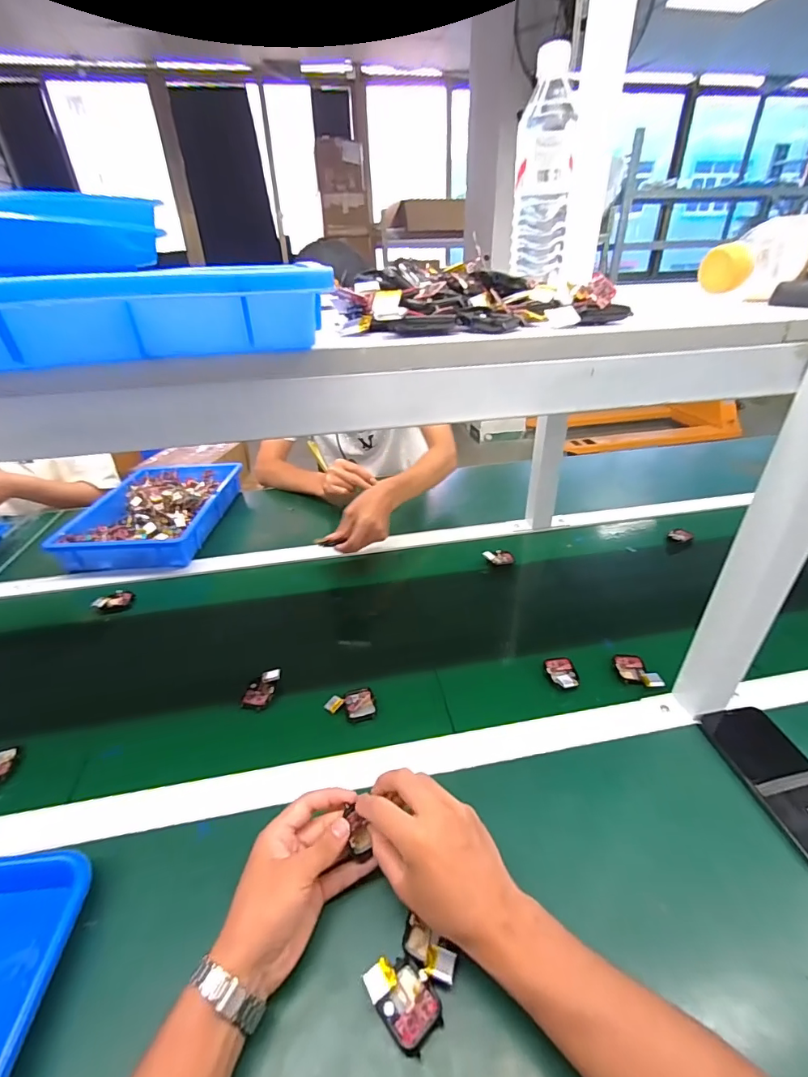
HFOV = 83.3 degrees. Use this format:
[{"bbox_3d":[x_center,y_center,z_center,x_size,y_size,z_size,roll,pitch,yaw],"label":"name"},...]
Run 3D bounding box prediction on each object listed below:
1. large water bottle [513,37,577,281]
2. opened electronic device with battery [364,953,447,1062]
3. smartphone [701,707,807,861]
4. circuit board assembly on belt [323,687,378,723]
[{"bbox_3d":[0.157,-0.406,0.506,0.063,0.200,0.066,5,33,10],"label":"large water bottle"},{"bbox_3d":[0.000,0.339,0.336,0.054,0.014,0.038,26,41,36],"label":"opened electronic device with battery"},{"bbox_3d":[0.386,0.244,0.459,0.078,0.013,0.159,-6,32,-7],"label":"smartphone"},{"bbox_3d":[-0.064,0.204,0.554,0.059,0.011,0.039,-7,32,-8],"label":"circuit board assembly on belt"}]

